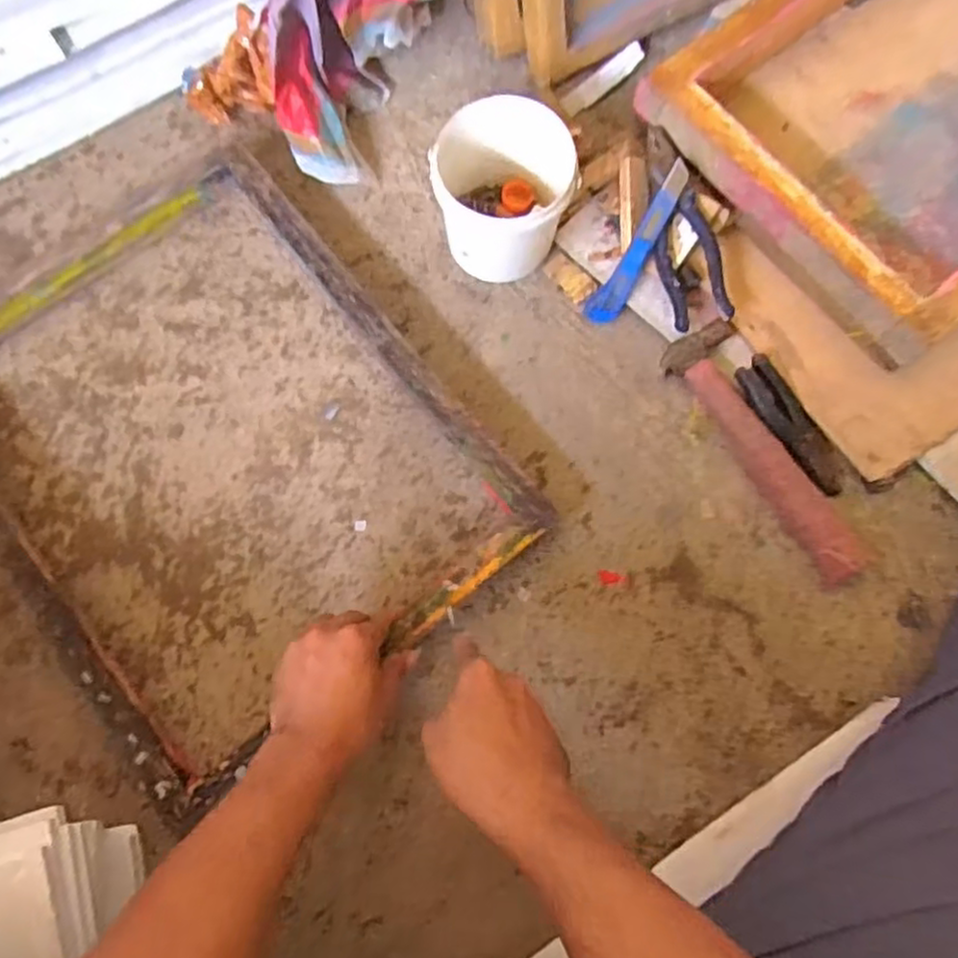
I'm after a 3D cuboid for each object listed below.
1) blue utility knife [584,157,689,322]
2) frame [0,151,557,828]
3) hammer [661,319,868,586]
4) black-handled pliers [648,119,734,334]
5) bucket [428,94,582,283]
[{"bbox_3d":[0.156,-0.227,0.692,0.032,0.008,0.162,31,111,6],"label":"blue utility knife"},{"bbox_3d":[-0.230,-0.028,0.631,0.400,0.077,0.489,-40,81,-8],"label":"frame"},{"bbox_3d":[0.273,-0.029,0.660,0.071,0.028,0.261,-30,78,-8],"label":"hammer"},{"bbox_3d":[0.195,-0.245,0.685,0.057,0.027,0.196,-14,91,-3],"label":"black-handled pliers"},{"bbox_3d":[0.021,-0.268,0.668,0.123,0.128,0.114,-11,76,-4],"label":"bucket"}]

